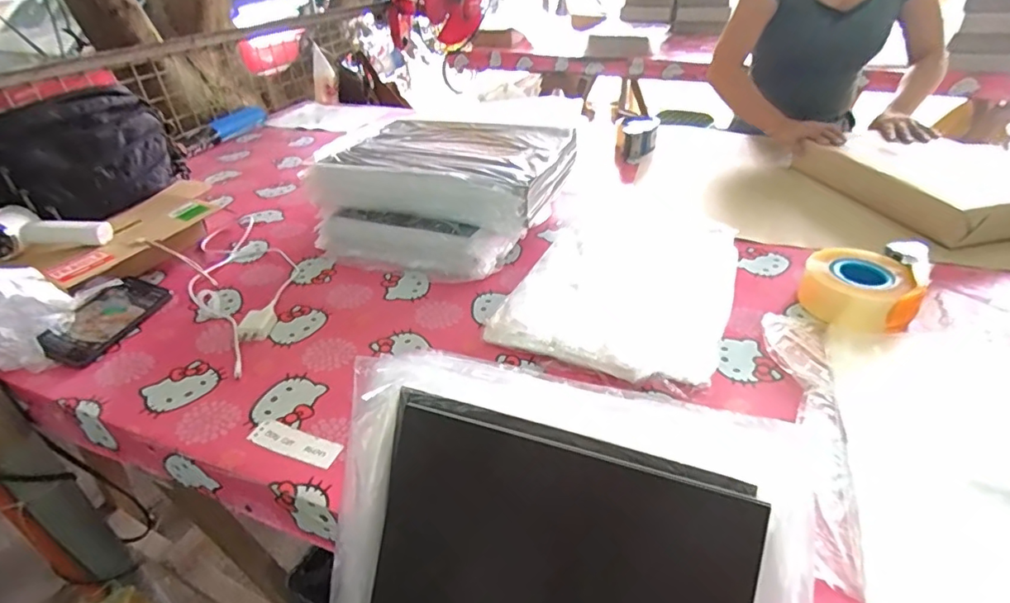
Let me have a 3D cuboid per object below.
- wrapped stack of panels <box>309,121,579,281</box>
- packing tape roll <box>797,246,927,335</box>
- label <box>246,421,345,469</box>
[{"bbox_3d":[-0.102,-0.206,0.912,0.381,0.128,0.371,14,41,23],"label":"wrapped stack of panels"},{"bbox_3d":[0.464,-0.021,0.688,0.125,0.054,0.122,-3,37,2],"label":"packing tape roll"},{"bbox_3d":[-0.223,0.150,0.553,0.108,0.004,0.030,10,39,19],"label":"label"}]

